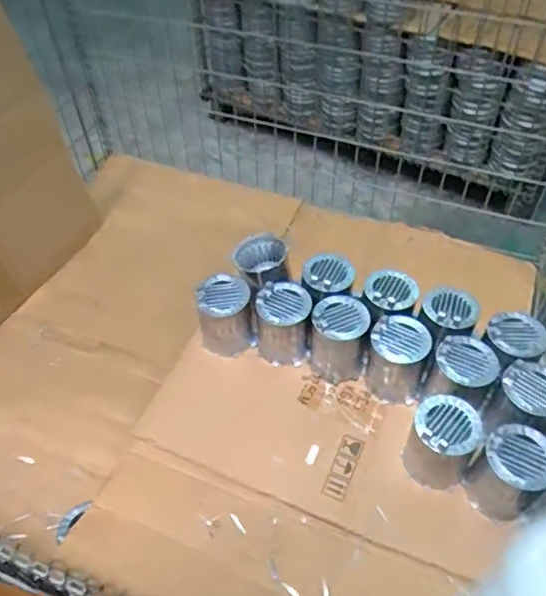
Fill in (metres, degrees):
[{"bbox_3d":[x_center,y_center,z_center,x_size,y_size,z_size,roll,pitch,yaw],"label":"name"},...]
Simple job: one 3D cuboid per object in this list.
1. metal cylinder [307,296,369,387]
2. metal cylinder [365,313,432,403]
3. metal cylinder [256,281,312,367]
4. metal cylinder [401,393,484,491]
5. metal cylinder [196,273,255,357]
[{"bbox_3d":[0.107,0.066,0.909,0.088,0.127,0.091,-1,50,1],"label":"metal cylinder"},{"bbox_3d":[0.193,0.096,0.885,0.084,0.121,0.089,15,52,14],"label":"metal cylinder"},{"bbox_3d":[0.018,0.045,0.944,0.087,0.117,0.089,4,50,5],"label":"metal cylinder"},{"bbox_3d":[0.236,0.204,0.792,0.090,0.117,0.088,22,54,19],"label":"metal cylinder"},{"bbox_3d":[-0.080,0.033,0.954,0.092,0.124,0.087,-6,50,-3],"label":"metal cylinder"}]

